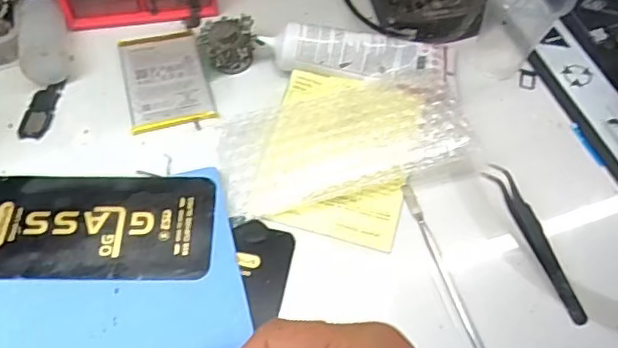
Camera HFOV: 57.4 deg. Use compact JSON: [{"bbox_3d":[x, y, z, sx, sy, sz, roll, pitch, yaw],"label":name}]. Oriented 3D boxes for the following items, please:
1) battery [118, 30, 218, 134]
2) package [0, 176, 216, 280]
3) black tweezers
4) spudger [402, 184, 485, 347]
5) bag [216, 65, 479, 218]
[{"bbox_3d":[-0.113,-0.077,0.446,0.062,0.004,0.093,-13,61,-9],"label":"battery"},{"bbox_3d":[-0.145,0.033,0.372,0.161,0.005,0.076,1,57,-1],"label":"package"},{"bbox_3d":[0.154,0.042,0.382,0.012,0.014,0.118,-17,62,-12],"label":"black tweezers"},{"bbox_3d":[0.095,0.078,0.361,0.007,0.005,0.168,-14,61,-10],"label":"spudger"},{"bbox_3d":[0.030,-0.029,0.410,0.189,0.029,0.087,-13,61,-9],"label":"bag"}]

